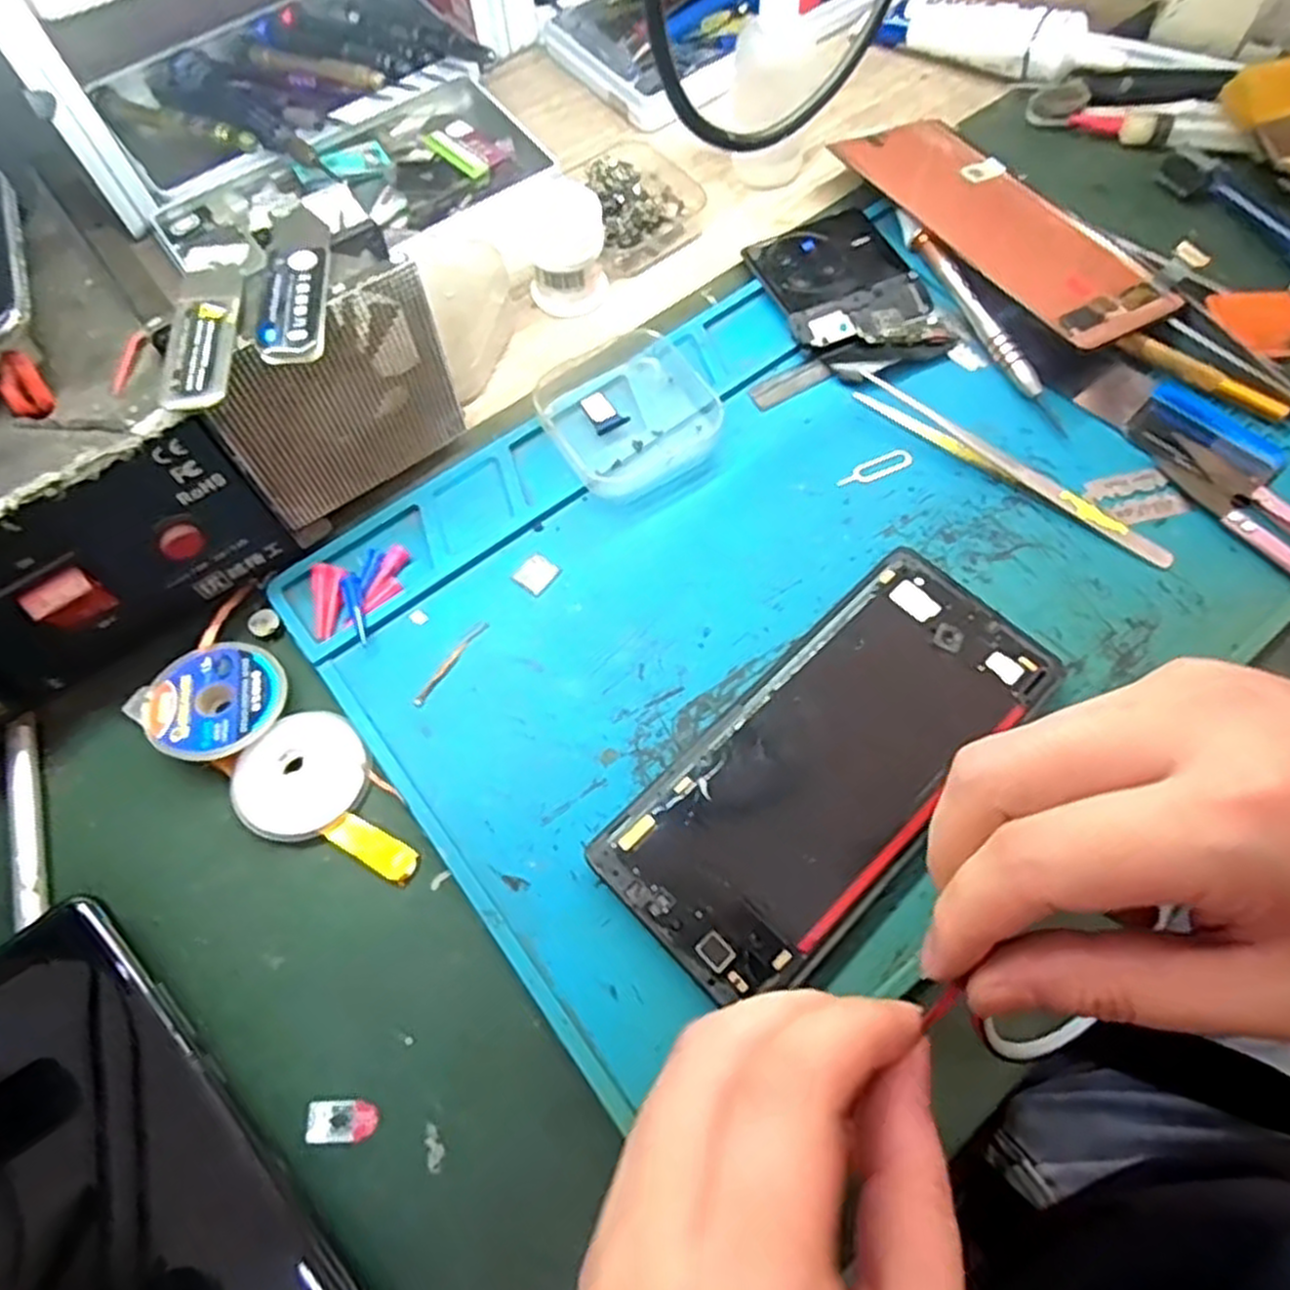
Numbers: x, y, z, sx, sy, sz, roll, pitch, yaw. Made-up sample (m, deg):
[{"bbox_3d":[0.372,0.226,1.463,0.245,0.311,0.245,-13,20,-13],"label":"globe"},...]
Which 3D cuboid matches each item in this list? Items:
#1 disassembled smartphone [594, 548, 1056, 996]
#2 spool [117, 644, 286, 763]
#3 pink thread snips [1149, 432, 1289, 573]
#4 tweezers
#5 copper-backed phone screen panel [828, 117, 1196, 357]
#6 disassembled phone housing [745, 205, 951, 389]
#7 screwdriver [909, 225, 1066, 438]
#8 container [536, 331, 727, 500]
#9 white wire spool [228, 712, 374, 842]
[{"bbox_3d":[0.064,0.040,0.262,0.161,0.010,0.074,-42,73,-15],"label":"disassembled smartphone"},{"bbox_3d":[-0.150,0.020,0.272,0.045,0.008,0.045,2,56,-3],"label":"spool"},{"bbox_3d":[0.238,-0.043,0.290,0.022,0.012,0.102,-34,71,-12],"label":"pink thread snips"},{"bbox_3d":[0.143,-0.071,0.307,0.134,0.006,0.010,36,72,14],"label":"tweezers"},{"bbox_3d":[0.160,-0.191,0.351,0.072,0.006,0.159,-30,68,-20],"label":"copper-backed phone screen panel"},{"bbox_3d":[0.090,-0.155,0.343,0.062,0.007,0.087,-21,69,-8],"label":"disassembled phone housing"},{"bbox_3d":[0.145,-0.137,0.331,0.008,0.013,0.112,-23,69,-9],"label":"screwdriver"},{"bbox_3d":[-0.005,-0.093,0.314,0.064,0.016,0.062,-35,72,-13],"label":"container"},{"bbox_3d":[-0.117,0.044,0.265,0.040,0.007,0.043,0,68,1],"label":"white wire spool"}]

